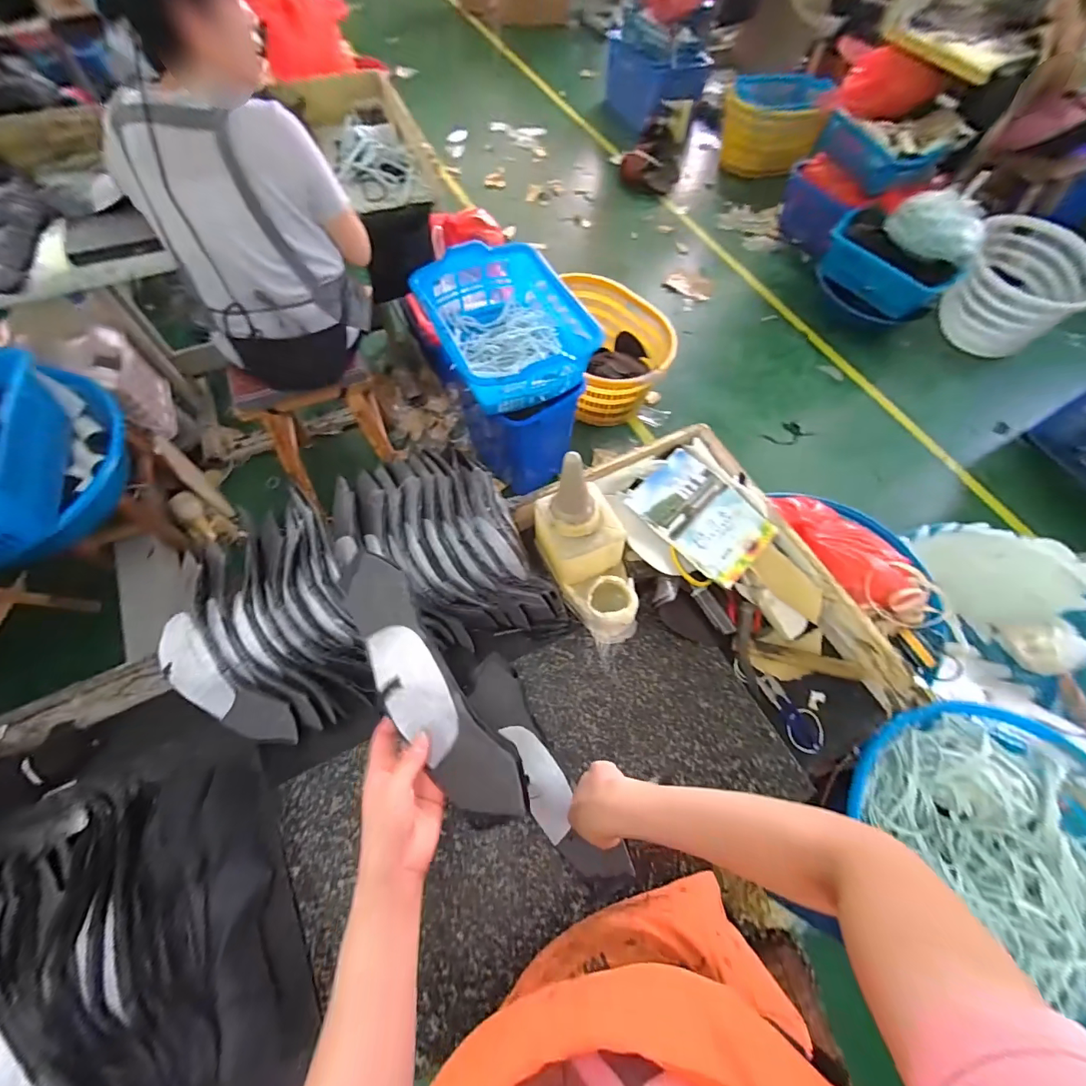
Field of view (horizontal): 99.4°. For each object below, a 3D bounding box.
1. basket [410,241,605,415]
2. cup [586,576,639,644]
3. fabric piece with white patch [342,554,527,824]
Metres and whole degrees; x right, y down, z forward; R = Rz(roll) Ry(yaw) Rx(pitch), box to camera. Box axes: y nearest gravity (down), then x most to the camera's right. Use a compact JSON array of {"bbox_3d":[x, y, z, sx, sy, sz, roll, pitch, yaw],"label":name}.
[{"bbox_3d":[-0.101,-0.643,1.352,0.426,0.157,0.517,-23,66,-13],"label":"basket"},{"bbox_3d":[0.108,0.102,0.702,0.079,0.057,0.085,1,63,-2],"label":"cup"},{"bbox_3d":[-0.123,0.142,0.470,0.075,0.030,0.296,-32,71,-17],"label":"fabric piece with white patch"}]

